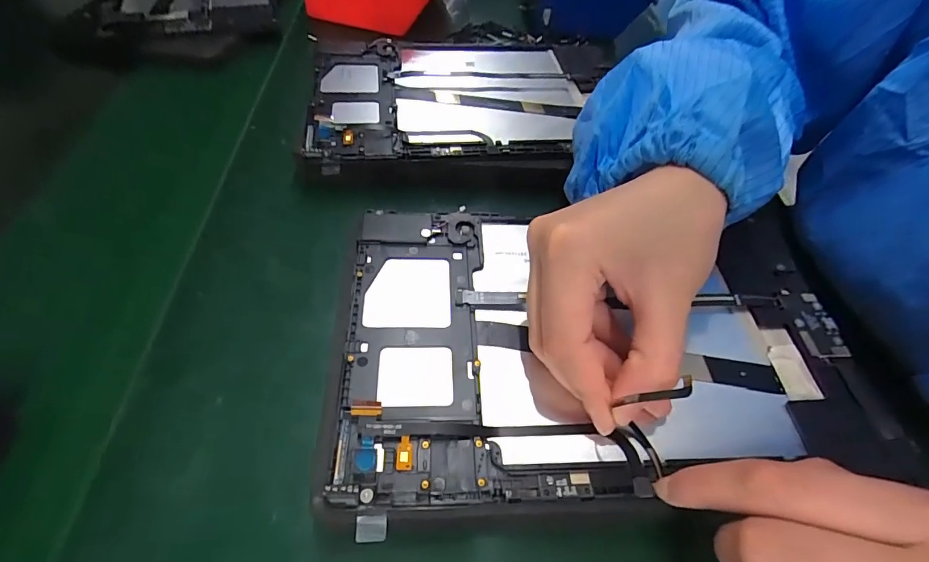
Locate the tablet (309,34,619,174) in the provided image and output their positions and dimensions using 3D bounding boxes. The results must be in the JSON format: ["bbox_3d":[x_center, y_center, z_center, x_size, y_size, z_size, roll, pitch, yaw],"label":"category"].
[{"bbox_3d":[0.009,-0.142,0.336,0.242,0.018,0.161,-3,54,-7],"label":"tablet"}]

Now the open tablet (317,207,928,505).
[{"bbox_3d":[0.067,0.028,0.221,0.245,0.028,0.150,0,54,-4],"label":"open tablet"}]

